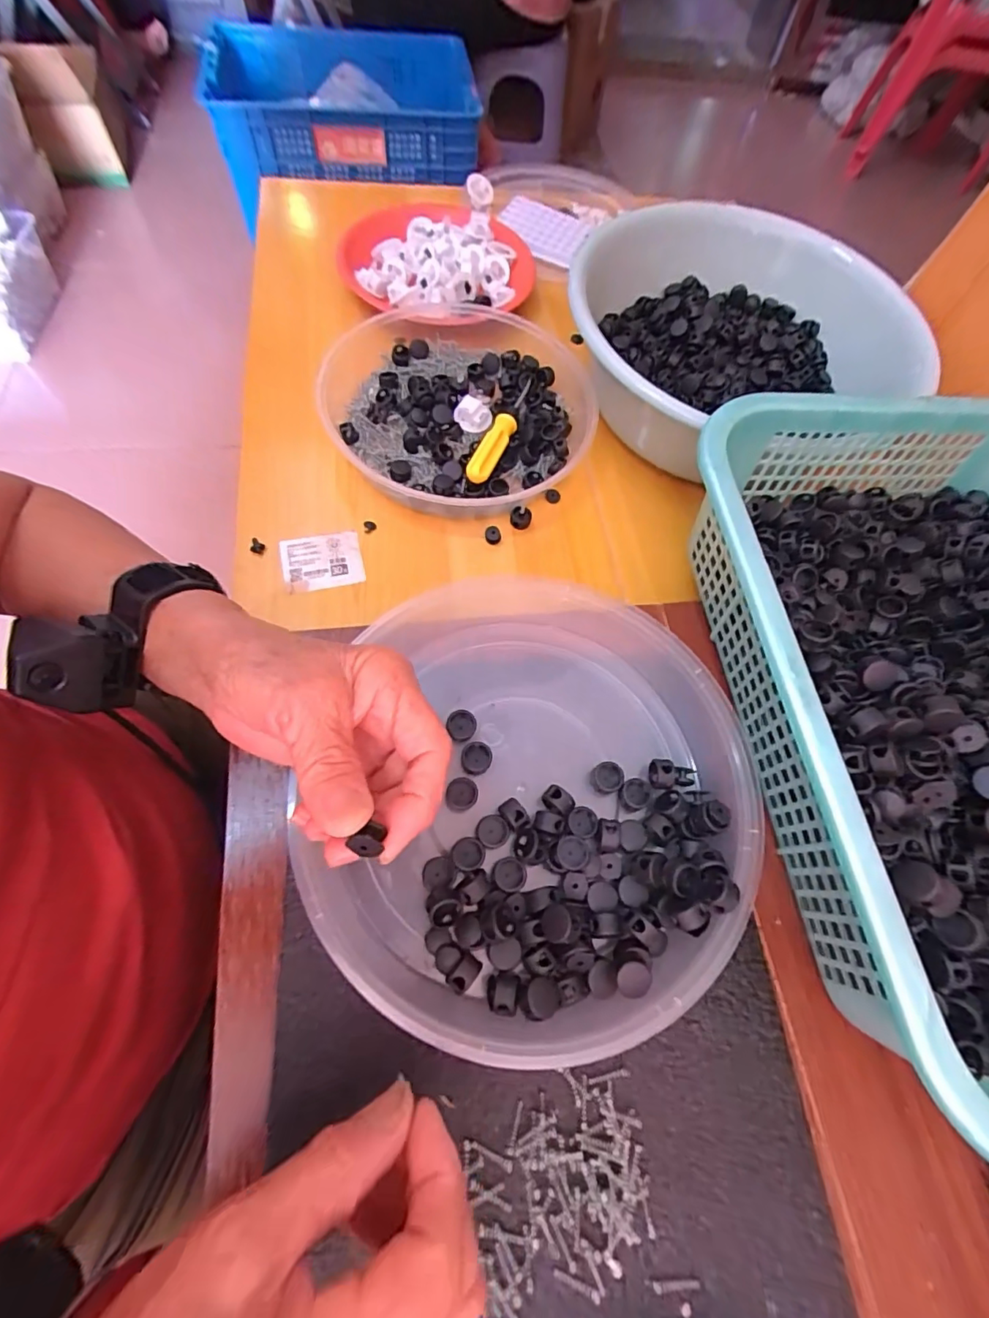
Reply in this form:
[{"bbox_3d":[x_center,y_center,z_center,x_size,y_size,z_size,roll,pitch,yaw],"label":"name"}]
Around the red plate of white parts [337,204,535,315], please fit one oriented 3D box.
[{"bbox_3d":[-0.057,-0.406,0.534,0.183,0.036,0.169,2,66,-4],"label":"red plate of white parts"}]

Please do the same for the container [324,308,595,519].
[{"bbox_3d":[-0.027,-0.220,0.451,0.225,0.044,0.218,38,68,12],"label":"container"}]

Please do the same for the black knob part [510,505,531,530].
[{"bbox_3d":[0.021,-0.116,0.429,0.017,0.015,0.012,2,66,-4],"label":"black knob part"}]

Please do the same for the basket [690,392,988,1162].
[{"bbox_3d":[0.289,0.017,0.293,0.289,0.094,0.375,-5,66,-7],"label":"basket"}]

